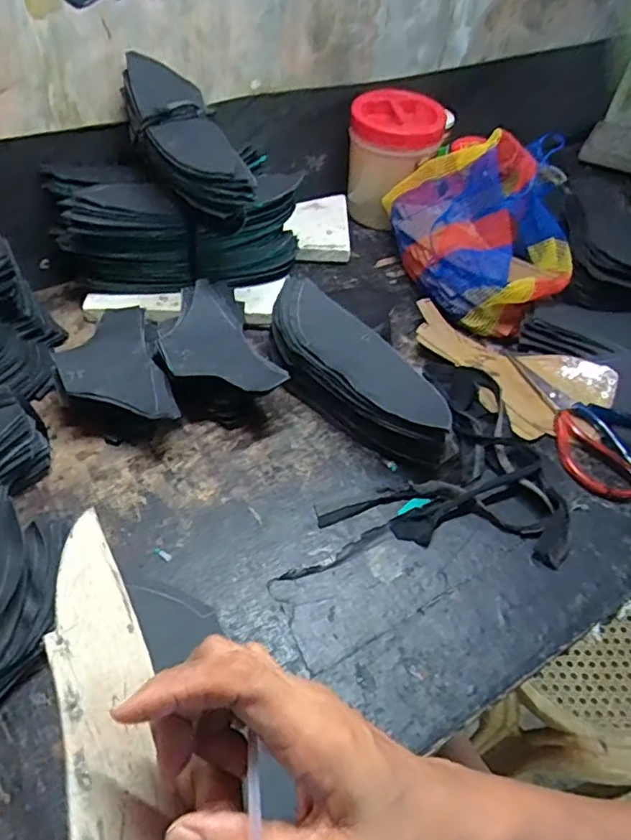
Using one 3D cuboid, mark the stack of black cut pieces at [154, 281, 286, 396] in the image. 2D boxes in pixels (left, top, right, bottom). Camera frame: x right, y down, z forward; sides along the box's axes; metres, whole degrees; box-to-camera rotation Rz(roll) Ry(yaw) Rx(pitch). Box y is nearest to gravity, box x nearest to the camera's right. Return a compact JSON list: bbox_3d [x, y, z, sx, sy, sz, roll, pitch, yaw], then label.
[{"bbox_3d":[-0.098,-0.067,0.566,0.100,0.074,0.170,-11,50,-14],"label":"stack of black cut pieces"}]

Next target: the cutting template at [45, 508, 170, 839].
[{"bbox_3d":[-0.084,0.132,0.230,0.017,0.060,0.194,-24,67,10],"label":"cutting template"}]

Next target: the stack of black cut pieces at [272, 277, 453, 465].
[{"bbox_3d":[0.037,-0.039,0.552,0.076,0.076,0.223,-29,57,-27],"label":"stack of black cut pieces"}]

